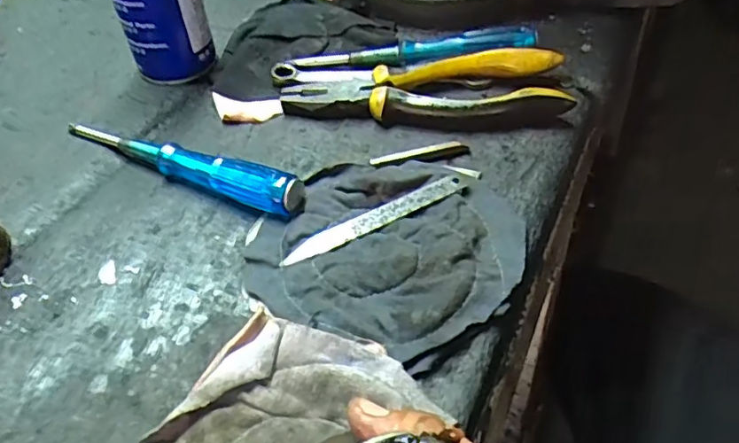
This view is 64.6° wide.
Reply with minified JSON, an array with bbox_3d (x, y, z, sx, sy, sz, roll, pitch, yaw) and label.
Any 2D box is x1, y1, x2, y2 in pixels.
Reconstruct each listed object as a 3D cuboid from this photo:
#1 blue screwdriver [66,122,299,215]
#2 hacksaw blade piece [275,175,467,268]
[{"bbox_3d":[-0.131,-0.040,0.389,0.191,0.024,0.022,17,51,19],"label":"blue screwdriver"},{"bbox_3d":[0.003,-0.001,0.351,0.116,0.004,0.013,-25,64,-11],"label":"hacksaw blade piece"}]

